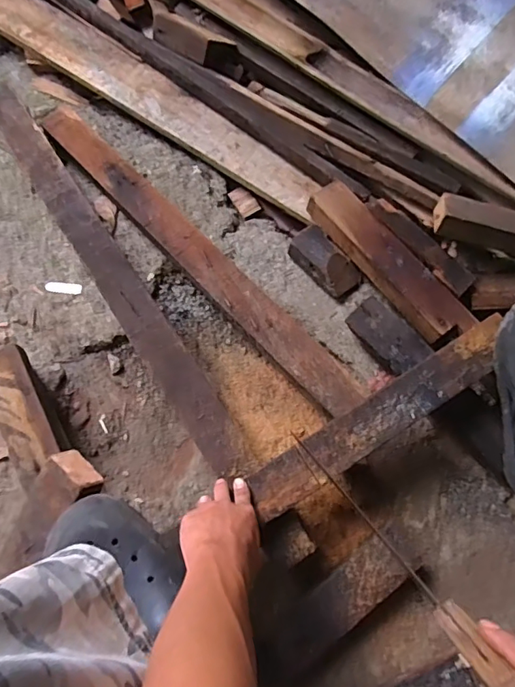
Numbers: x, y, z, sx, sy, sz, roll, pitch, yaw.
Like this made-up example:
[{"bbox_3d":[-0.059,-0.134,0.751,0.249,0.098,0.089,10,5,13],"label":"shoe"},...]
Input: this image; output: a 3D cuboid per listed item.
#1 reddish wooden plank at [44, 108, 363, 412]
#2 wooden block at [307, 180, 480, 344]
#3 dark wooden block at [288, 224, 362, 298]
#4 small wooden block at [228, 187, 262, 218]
[{"bbox_3d":[-0.110,-0.147,0.835,0.066,0.053,0.706,-43,77,-11],"label":"reddish wooden plank"},{"bbox_3d":[0.198,-0.125,0.788,0.070,0.043,0.295,-39,76,-10],"label":"wooden block"},{"bbox_3d":[0.106,-0.130,0.825,0.061,0.050,0.119,-40,76,-11],"label":"dark wooden block"},{"bbox_3d":[-0.023,-0.246,0.905,0.034,0.014,0.056,-32,72,-8],"label":"small wooden block"}]

